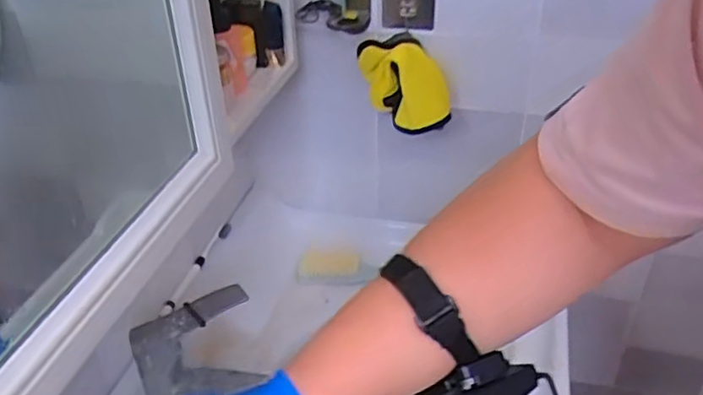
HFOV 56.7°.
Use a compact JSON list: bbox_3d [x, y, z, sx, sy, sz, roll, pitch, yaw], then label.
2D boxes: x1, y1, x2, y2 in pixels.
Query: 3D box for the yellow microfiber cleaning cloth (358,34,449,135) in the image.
[{"bbox_3d":[0.074,-0.159,0.898,0.119,0.104,0.104,-3,34,-3],"label":"yellow microfiber cleaning cloth"}]

